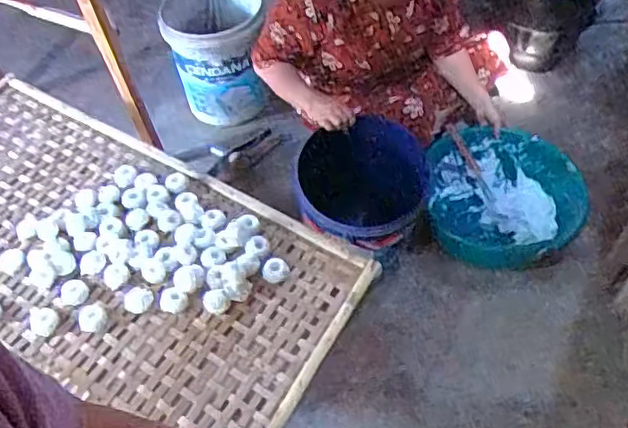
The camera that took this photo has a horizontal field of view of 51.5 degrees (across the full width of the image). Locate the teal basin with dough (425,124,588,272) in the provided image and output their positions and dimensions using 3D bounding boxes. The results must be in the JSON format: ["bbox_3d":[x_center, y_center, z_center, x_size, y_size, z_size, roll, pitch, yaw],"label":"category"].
[{"bbox_3d":[0.532,-0.055,1.824,0.401,0.143,0.370,4,51,6],"label":"teal basin with dough"}]

